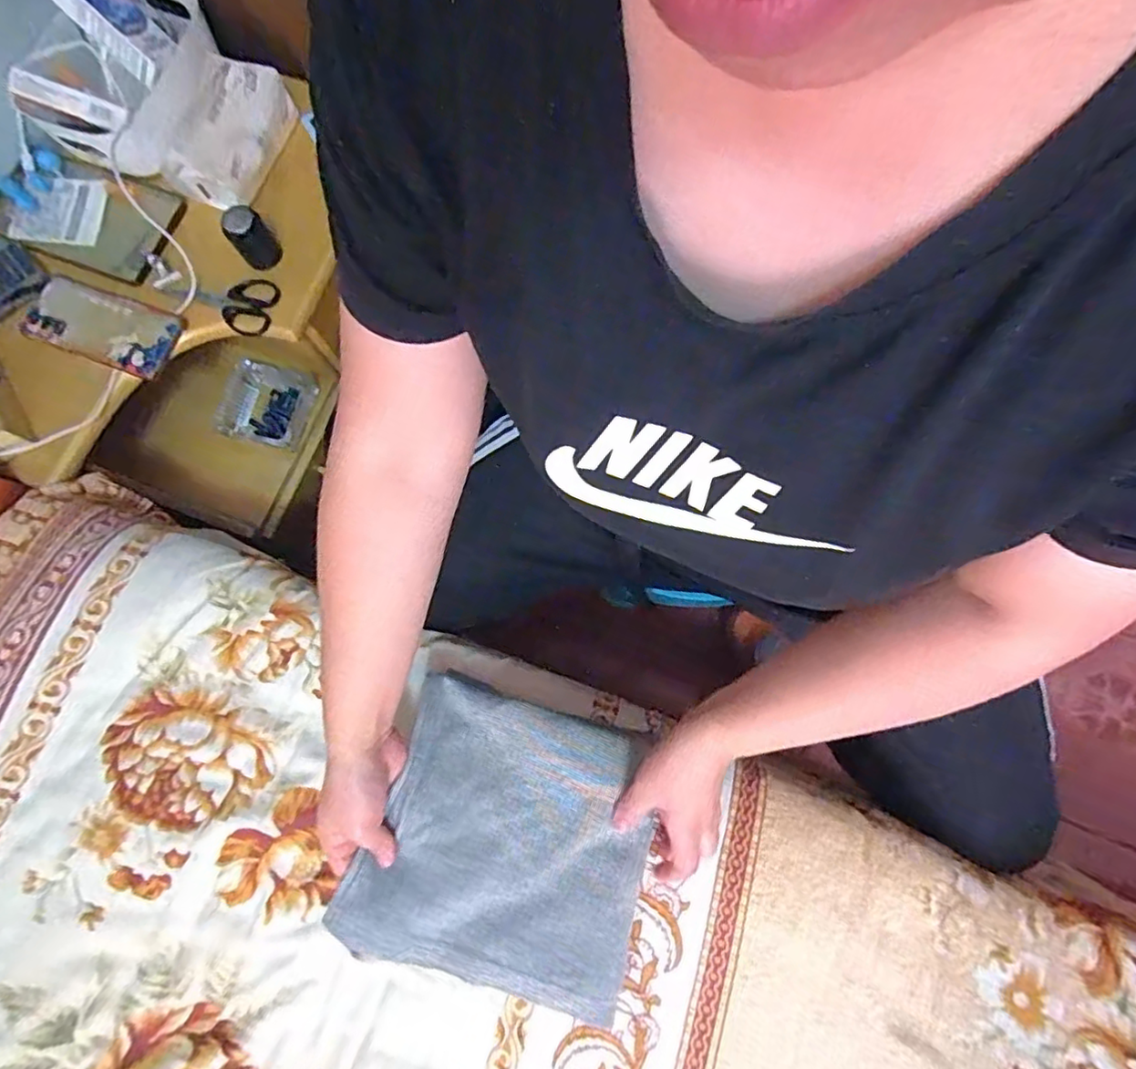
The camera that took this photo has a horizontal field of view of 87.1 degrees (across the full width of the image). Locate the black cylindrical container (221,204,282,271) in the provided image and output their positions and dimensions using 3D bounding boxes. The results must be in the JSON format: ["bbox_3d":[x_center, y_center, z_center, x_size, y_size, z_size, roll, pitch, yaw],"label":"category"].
[{"bbox_3d":[-0.330,-0.309,0.624,0.039,0.052,0.033,-40,80,-8],"label":"black cylindrical container"}]

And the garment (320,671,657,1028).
[{"bbox_3d":[-0.044,0.236,0.460,0.209,0.030,0.203,16,75,4],"label":"garment"}]

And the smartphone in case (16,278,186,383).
[{"bbox_3d":[-0.490,-0.219,0.627,0.159,0.015,0.077,21,79,5],"label":"smartphone in case"}]

